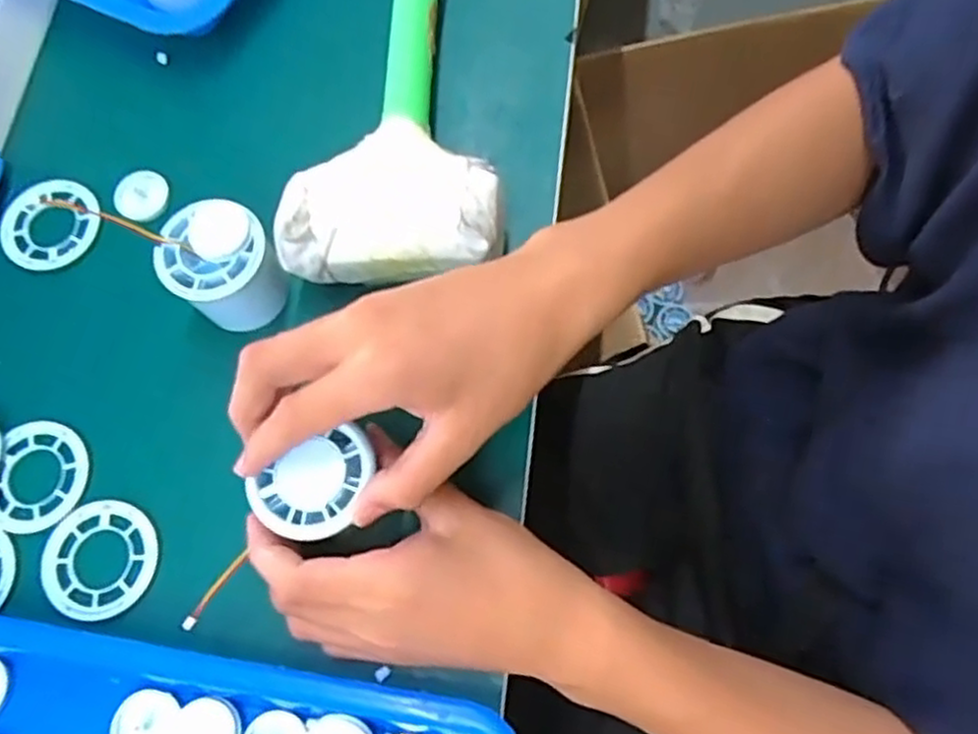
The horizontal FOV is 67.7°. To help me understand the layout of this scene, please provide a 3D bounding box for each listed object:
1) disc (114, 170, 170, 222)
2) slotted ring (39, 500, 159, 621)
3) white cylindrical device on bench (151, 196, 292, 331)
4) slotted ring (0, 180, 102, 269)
[{"bbox_3d":[-0.209,-0.103,0.436,0.029,0.005,0.031,-1,72,4],"label":"disc"},{"bbox_3d":[-0.199,0.098,0.371,0.058,0.004,0.058,-1,72,4],"label":"slotted ring"},{"bbox_3d":[-0.142,-0.052,0.395,0.053,0.057,0.051,-1,72,4],"label":"white cylindrical device on bench"},{"bbox_3d":[-0.261,-0.085,0.435,0.058,0.004,0.059,-1,72,4],"label":"slotted ring"}]

